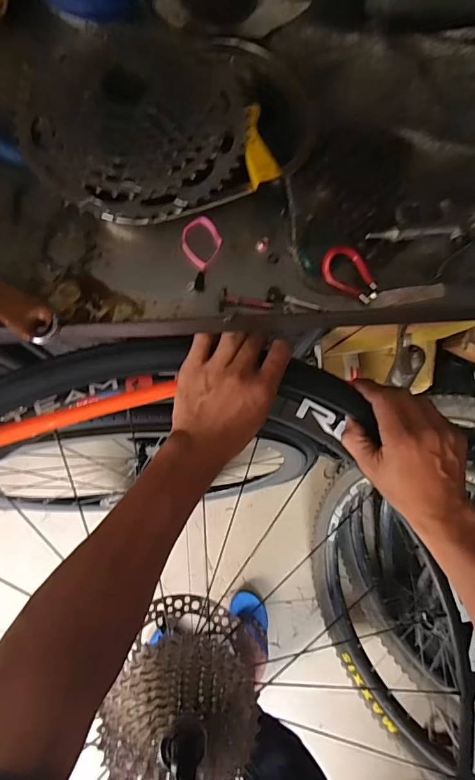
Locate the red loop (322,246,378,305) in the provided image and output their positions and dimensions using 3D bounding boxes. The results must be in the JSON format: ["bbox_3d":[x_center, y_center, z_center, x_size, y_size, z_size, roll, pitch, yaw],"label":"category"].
[{"bbox_3d":[0.094,-0.096,0.349,0.049,0.010,0.032,34,81,0],"label":"red loop"}]

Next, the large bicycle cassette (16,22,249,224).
[{"bbox_3d":[-0.081,-0.216,0.333,0.176,0.049,0.175,4,82,-4],"label":"large bicycle cassette"}]

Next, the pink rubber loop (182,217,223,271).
[{"bbox_3d":[-0.030,-0.123,0.350,0.032,0.004,0.038,34,81,0],"label":"pink rubber loop"}]

